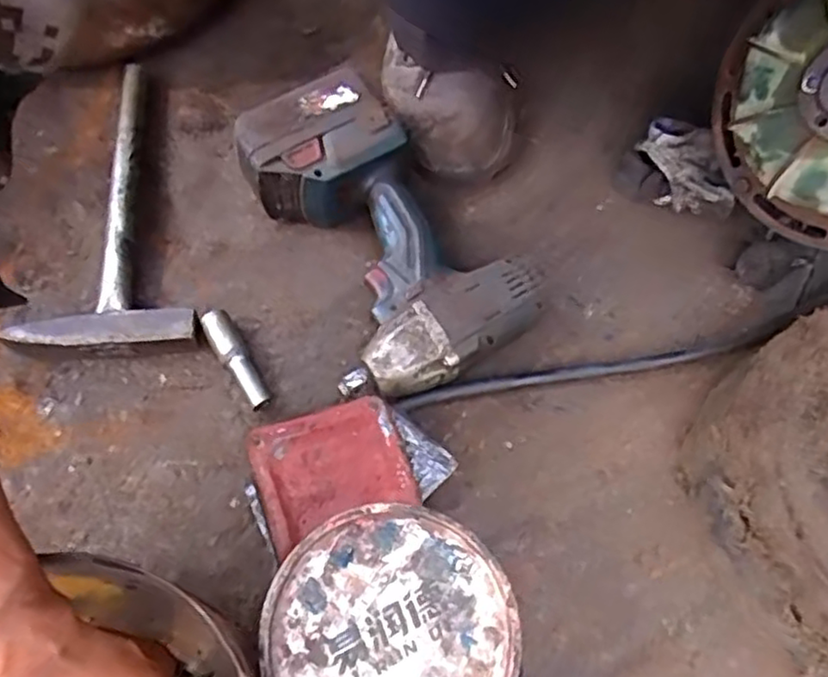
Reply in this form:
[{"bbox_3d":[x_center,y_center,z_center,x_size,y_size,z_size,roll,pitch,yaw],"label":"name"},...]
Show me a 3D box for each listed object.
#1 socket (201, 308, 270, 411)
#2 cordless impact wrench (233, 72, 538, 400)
[{"bbox_3d":[-0.127,0.016,0.487,0.021,0.023,0.078,-28,68,-15],"label":"socket"},{"bbox_3d":[-0.024,-0.079,0.504,0.129,0.074,0.239,-29,73,-16],"label":"cordless impact wrench"}]

